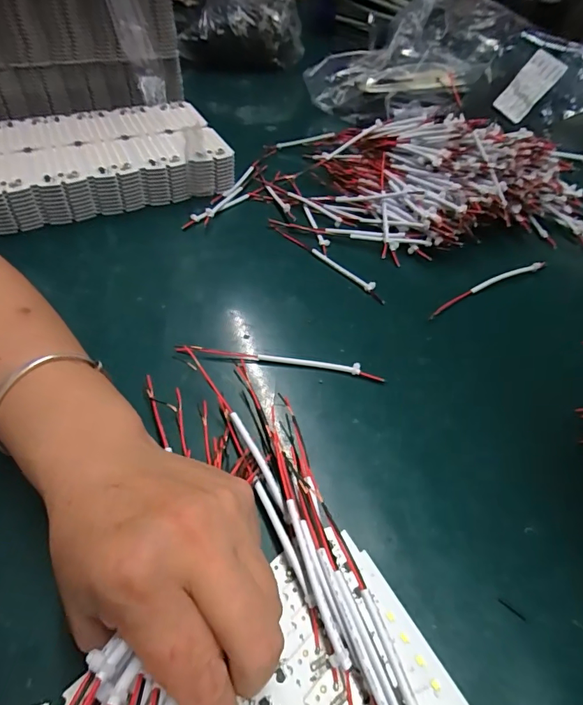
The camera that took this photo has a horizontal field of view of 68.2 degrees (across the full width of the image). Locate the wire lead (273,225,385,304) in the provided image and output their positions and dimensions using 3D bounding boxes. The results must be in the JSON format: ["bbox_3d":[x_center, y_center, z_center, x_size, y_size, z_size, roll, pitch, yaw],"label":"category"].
[{"bbox_3d":[0.033,-0.089,0.408,0.010,0.004,0.151,-31,55,-26],"label":"wire lead"}]

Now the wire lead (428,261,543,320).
[{"bbox_3d":[0.174,-0.060,0.381,0.143,0.006,0.013,-23,52,-20],"label":"wire lead"}]

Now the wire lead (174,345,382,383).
[{"bbox_3d":[-0.010,0.005,0.315,0.150,0.005,0.009,7,48,6],"label":"wire lead"}]

